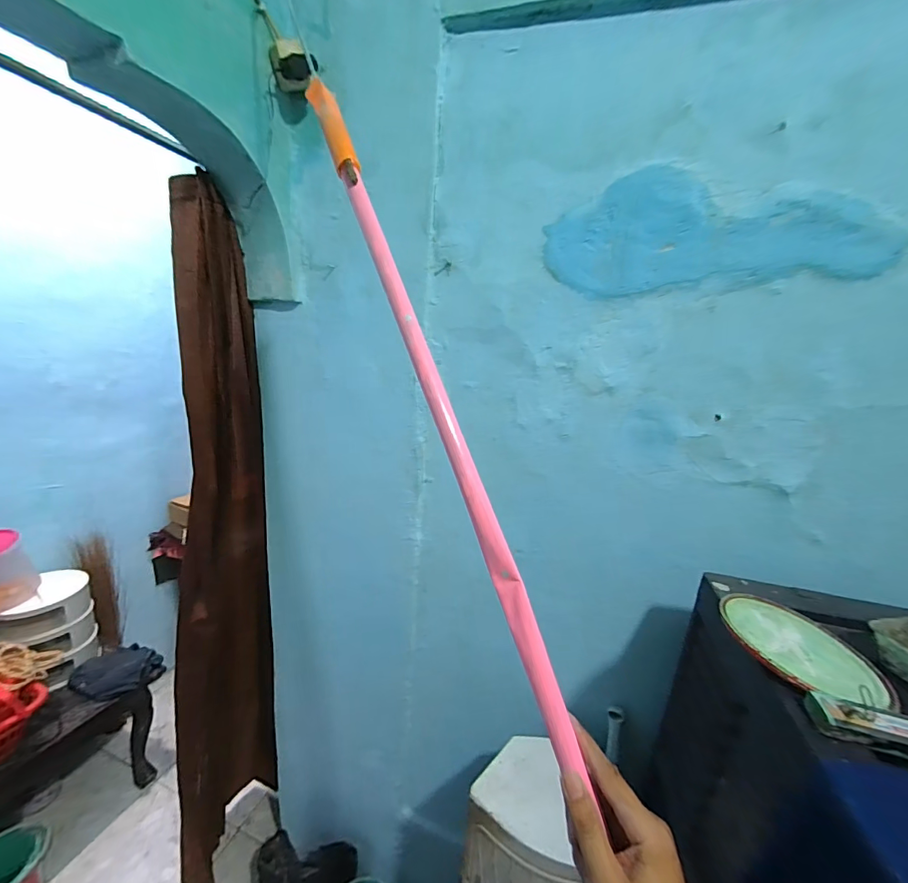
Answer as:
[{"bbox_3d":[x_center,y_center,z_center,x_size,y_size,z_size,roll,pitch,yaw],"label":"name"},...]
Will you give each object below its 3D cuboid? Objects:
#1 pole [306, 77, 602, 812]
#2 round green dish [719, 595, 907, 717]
[{"bbox_3d":[-0.033,-0.083,0.415,0.026,0.757,0.023,-9,-17,-44],"label":"pole"},{"bbox_3d":[0.434,0.258,0.500,0.159,0.015,0.168,13,20,-5],"label":"round green dish"}]

